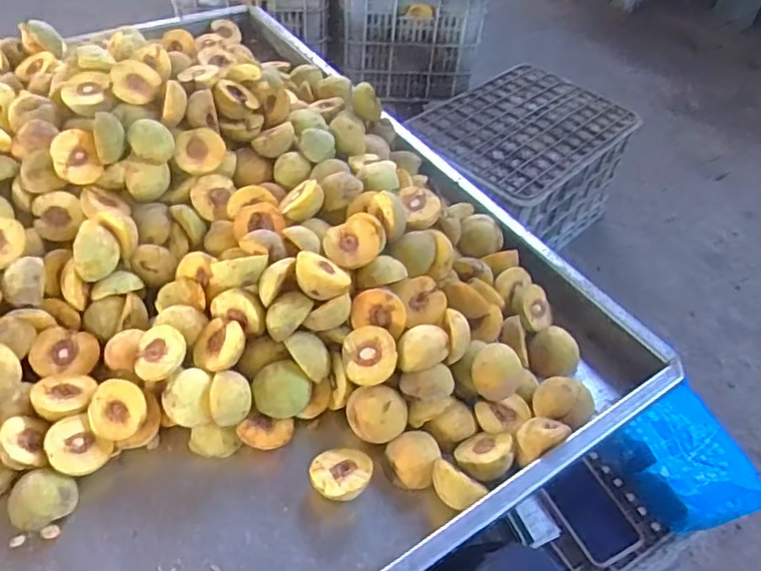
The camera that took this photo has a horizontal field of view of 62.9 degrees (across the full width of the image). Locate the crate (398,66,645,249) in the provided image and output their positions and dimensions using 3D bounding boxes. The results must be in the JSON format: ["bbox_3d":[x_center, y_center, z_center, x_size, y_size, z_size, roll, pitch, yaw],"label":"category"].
[{"bbox_3d":[0.306,-0.271,1.444,0.340,0.244,0.520,38,53,26],"label":"crate"}]

